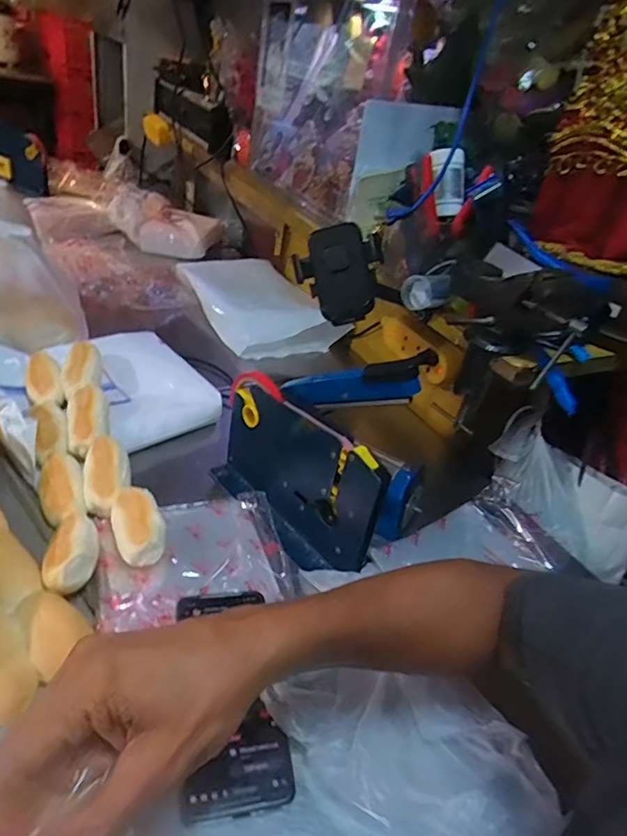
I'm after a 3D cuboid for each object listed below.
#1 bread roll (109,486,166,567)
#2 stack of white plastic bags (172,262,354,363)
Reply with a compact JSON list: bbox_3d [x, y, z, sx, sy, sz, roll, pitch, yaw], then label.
[{"bbox_3d":[-0.171,0.108,0.514,0.044,0.038,0.078,-11,40,-32],"label":"bread roll"},{"bbox_3d":[-0.105,-0.214,1.001,0.203,0.066,0.325,-12,41,-33],"label":"stack of white plastic bags"}]

